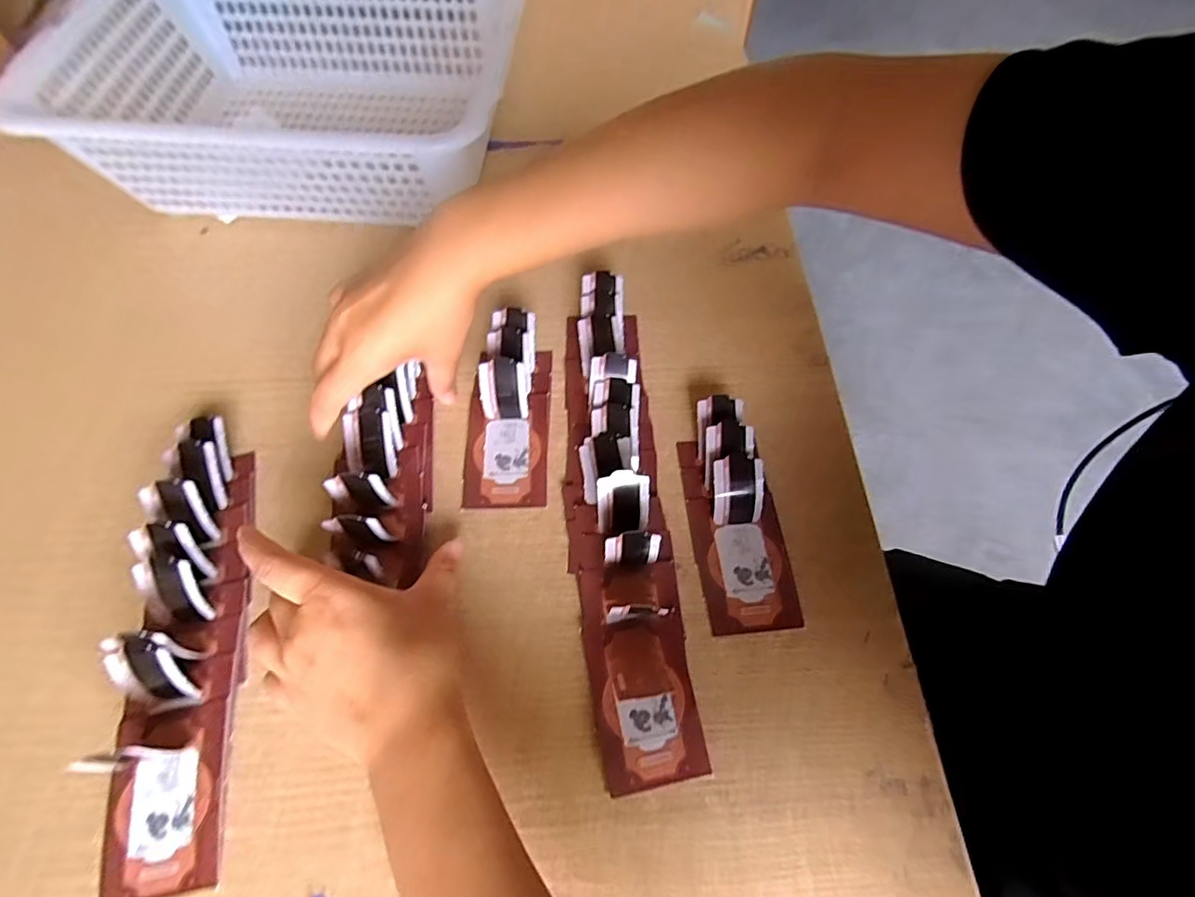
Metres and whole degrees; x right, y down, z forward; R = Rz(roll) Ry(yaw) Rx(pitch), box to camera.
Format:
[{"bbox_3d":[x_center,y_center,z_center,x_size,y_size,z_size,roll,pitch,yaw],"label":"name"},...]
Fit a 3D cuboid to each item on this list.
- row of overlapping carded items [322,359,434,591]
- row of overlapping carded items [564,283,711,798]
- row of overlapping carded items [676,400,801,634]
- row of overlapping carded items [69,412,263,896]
[{"bbox_3d":[-0.136,0.011,0.329,0.058,0.049,0.137,0,68,0],"label":"row of overlapping carded items"},{"bbox_3d":[0.012,0.022,0.331,0.063,0.035,0.324,-5,64,-3],"label":"row of overlapping carded items"},{"bbox_3d":[0.085,0.035,0.327,0.050,0.031,0.141,-6,64,-3],"label":"row of overlapping carded items"},{"bbox_3d":[-0.233,0.092,0.292,0.060,0.040,0.256,-8,64,-4],"label":"row of overlapping carded items"}]

